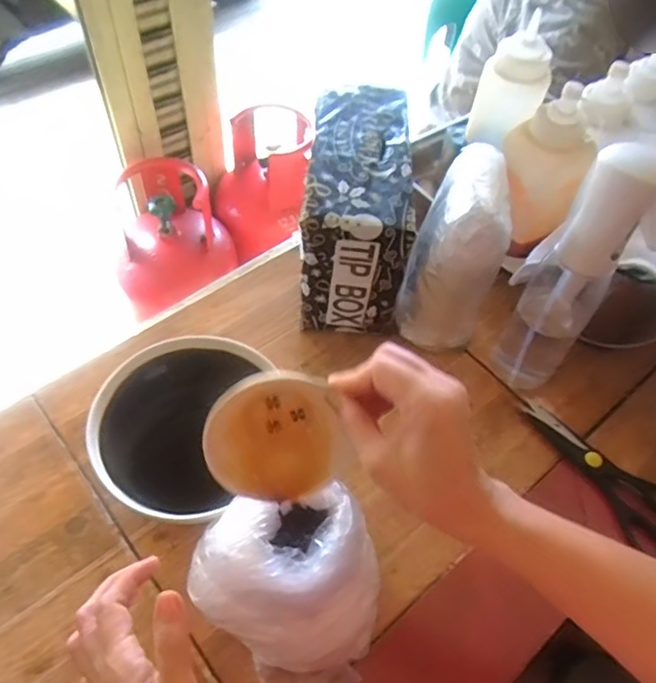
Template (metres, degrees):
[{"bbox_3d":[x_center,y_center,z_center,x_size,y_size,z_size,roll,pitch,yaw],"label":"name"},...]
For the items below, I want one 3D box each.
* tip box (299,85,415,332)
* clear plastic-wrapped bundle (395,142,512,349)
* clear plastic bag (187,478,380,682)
[{"bbox_3d":[0.030,-0.143,0.678,0.103,0.180,0.222,5,54,0],"label":"tip box"},{"bbox_3d":[0.123,-0.079,0.603,0.083,0.216,0.096,6,54,0],"label":"clear plastic-wrapped bundle"},{"bbox_3d":[-0.023,0.189,0.474,0.147,0.118,0.130,37,60,21],"label":"clear plastic bag"}]

